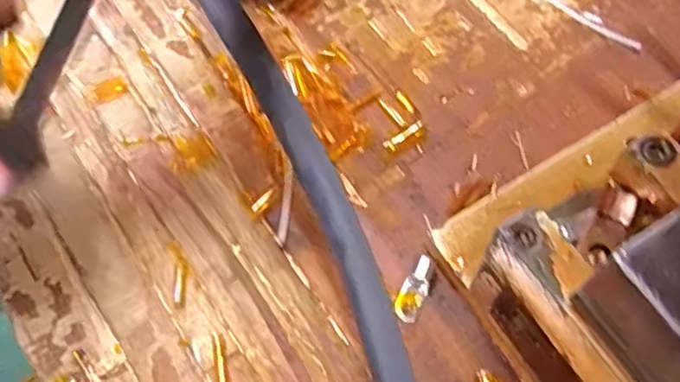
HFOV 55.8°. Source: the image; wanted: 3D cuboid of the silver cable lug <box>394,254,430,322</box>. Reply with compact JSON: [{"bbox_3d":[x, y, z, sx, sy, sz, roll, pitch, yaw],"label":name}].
[{"bbox_3d":[0.036,0.048,0.315,0.013,0.006,0.032,20,86,10],"label":"silver cable lug"}]

